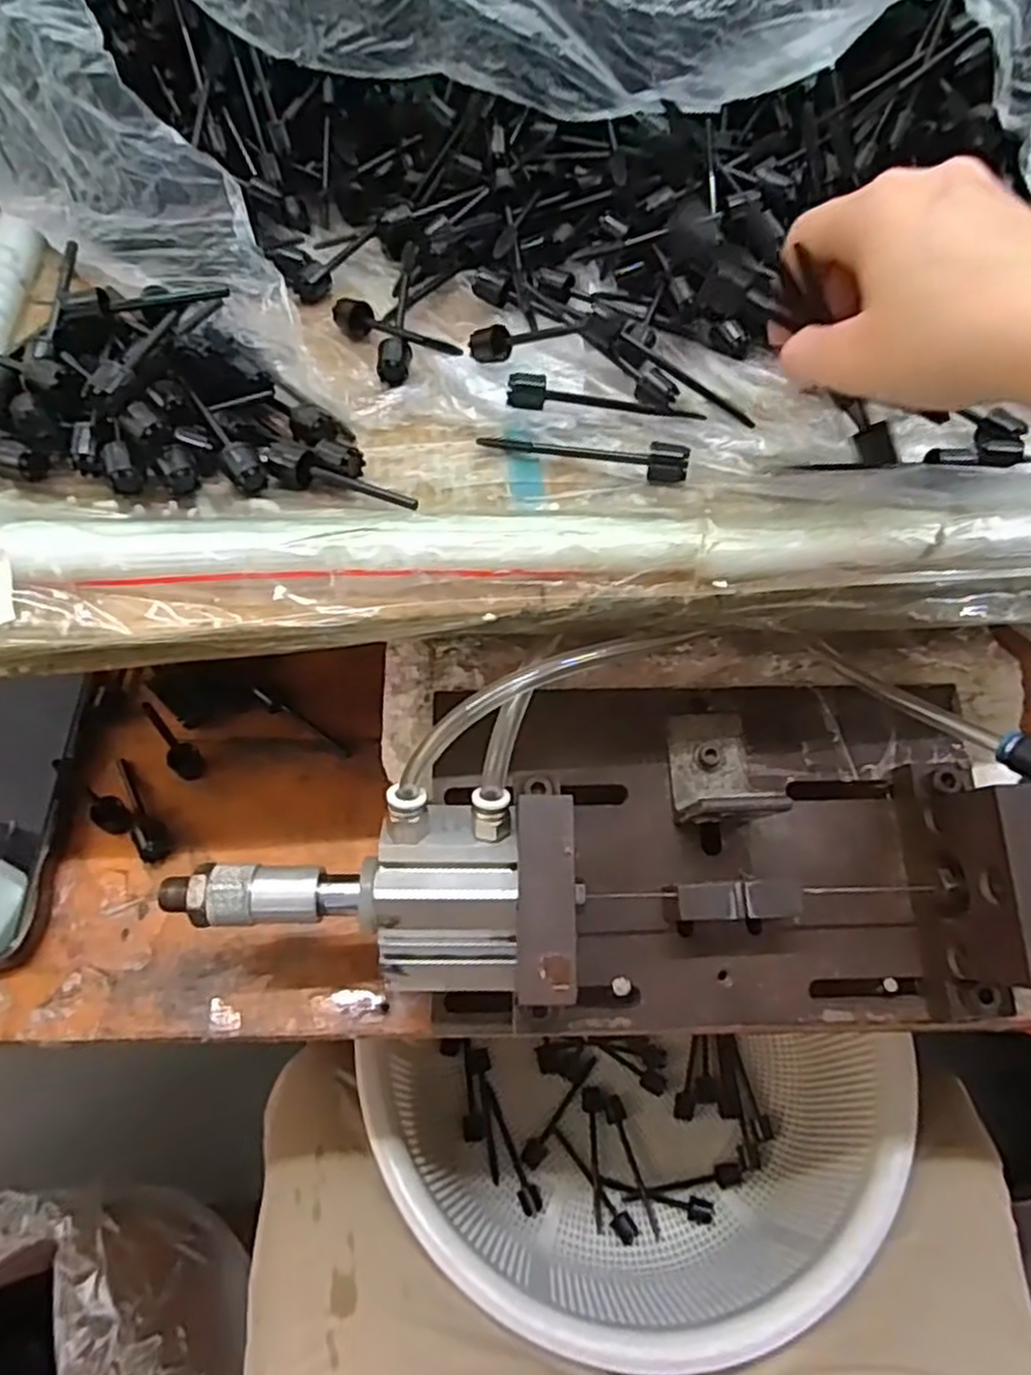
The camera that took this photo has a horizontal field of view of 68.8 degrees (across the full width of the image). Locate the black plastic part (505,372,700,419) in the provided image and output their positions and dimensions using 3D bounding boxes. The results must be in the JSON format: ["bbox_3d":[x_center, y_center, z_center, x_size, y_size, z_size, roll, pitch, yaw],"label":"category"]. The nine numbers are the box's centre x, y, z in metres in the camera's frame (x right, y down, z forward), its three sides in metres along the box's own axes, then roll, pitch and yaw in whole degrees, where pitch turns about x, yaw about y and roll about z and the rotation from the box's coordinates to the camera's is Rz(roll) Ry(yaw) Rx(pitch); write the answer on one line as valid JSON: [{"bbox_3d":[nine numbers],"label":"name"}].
[{"bbox_3d":[0.038,-0.124,0.328,0.085,0.011,0.017,2,56,-17],"label":"black plastic part"}]

